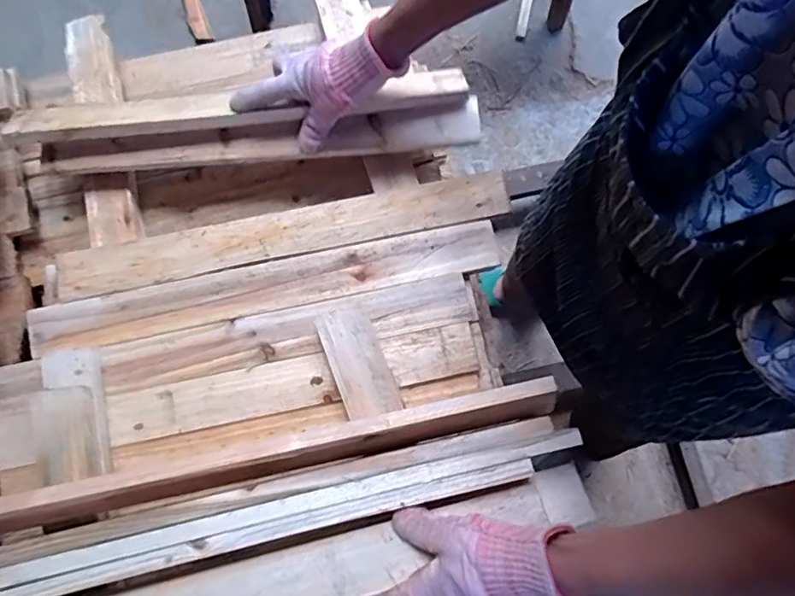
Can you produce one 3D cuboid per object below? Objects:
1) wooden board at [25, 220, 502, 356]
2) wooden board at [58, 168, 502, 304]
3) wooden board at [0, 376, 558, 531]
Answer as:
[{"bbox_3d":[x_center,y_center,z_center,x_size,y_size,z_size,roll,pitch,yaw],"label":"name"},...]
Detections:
[{"bbox_3d":[-0.135,-0.004,0.583,0.486,0.011,0.070,-12,79,-2],"label":"wooden board"},{"bbox_3d":[-0.124,-0.071,0.594,0.483,0.010,0.048,-11,79,-1],"label":"wooden board"},{"bbox_3d":[-0.115,0.143,0.517,0.519,0.090,0.030,-12,79,-2],"label":"wooden board"}]

